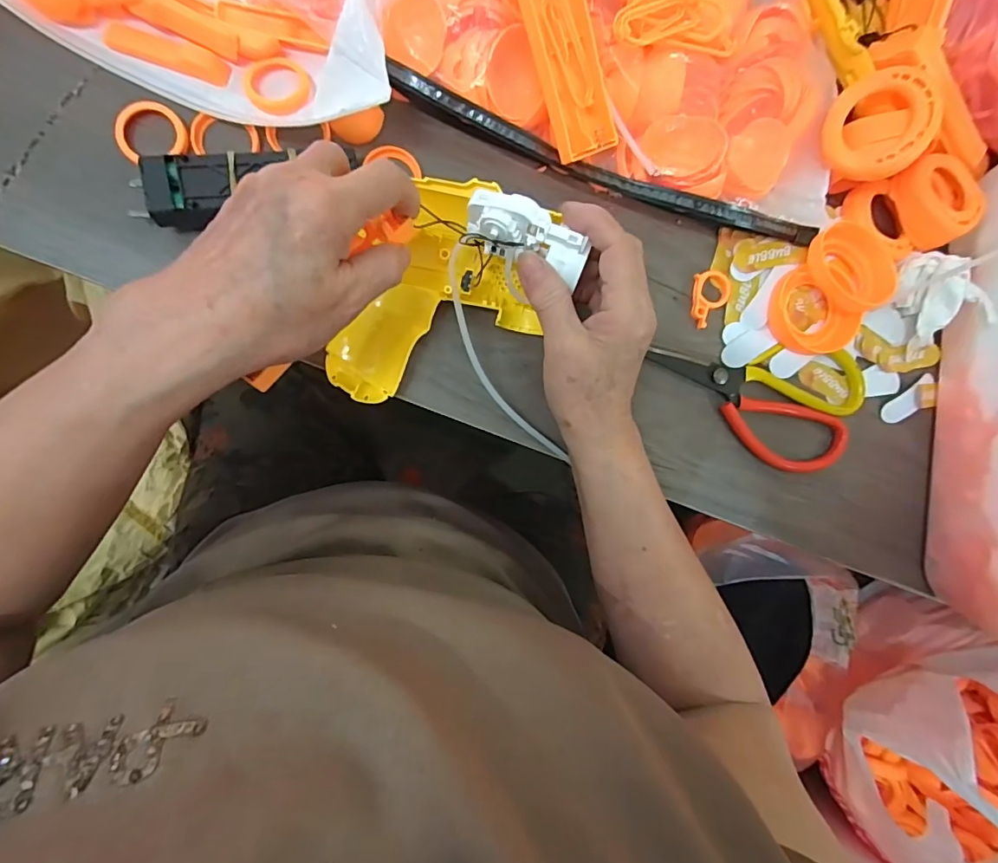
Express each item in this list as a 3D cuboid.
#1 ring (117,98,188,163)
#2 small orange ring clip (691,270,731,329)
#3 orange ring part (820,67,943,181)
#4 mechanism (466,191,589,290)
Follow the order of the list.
[{"bbox_3d":[-0.192,-0.167,0.275,0.036,0.006,0.034,0,91,-9],"label":"ring"},{"bbox_3d":[0.142,-0.089,0.332,0.024,0.008,0.040,4,91,-9],"label":"small orange ring clip"},{"bbox_3d":[0.230,-0.185,0.301,0.011,0.057,0.059,-20,118,-50],"label":"orange ring part"},{"bbox_3d":[0.015,-0.107,0.268,0.066,0.022,0.031,24,121,-4],"label":"mechanism"}]

